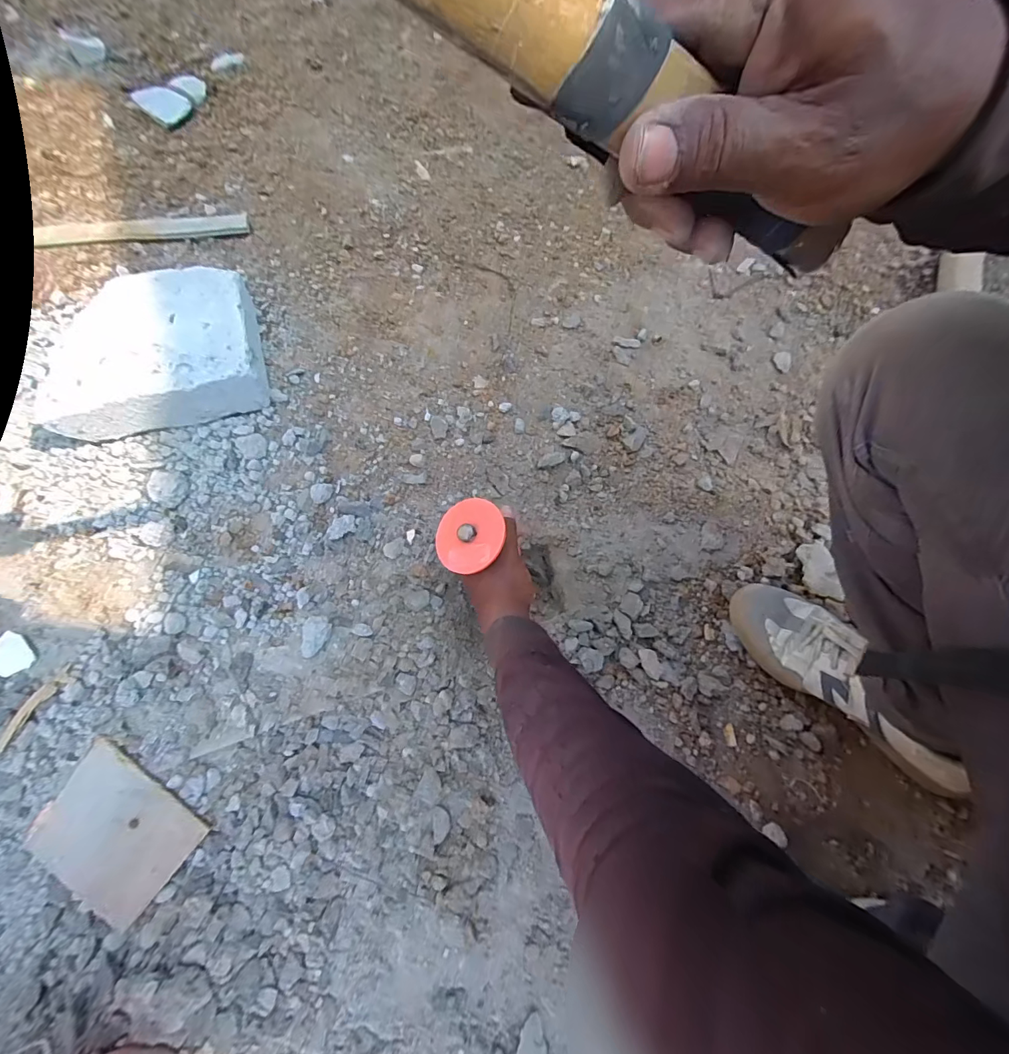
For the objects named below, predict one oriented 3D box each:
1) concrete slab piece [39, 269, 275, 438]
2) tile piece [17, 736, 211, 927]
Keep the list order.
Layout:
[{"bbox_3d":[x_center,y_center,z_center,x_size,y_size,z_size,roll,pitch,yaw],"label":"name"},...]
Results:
[{"bbox_3d":[-0.431,-0.218,0.561,0.233,0.084,0.191,-16,68,-8],"label":"concrete slab piece"},{"bbox_3d":[-0.401,0.309,0.447,0.150,0.013,0.106,35,71,10],"label":"tile piece"}]

